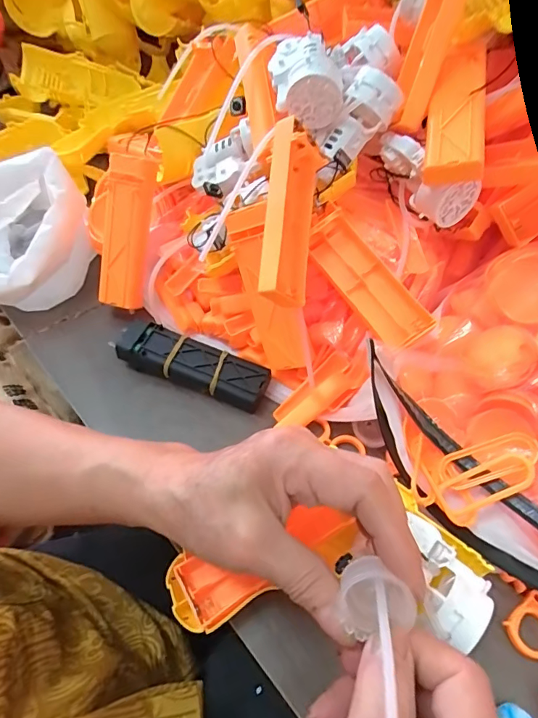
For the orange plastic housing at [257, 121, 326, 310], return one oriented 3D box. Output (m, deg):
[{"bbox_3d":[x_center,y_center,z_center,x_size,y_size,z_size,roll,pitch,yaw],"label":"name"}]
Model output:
[{"bbox_3d":[0.013,-0.084,0.274,0.027,0.041,0.102,6,77,4],"label":"orange plastic housing"}]

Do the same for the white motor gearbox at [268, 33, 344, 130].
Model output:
[{"bbox_3d":[0.022,-0.183,0.297,0.044,0.039,0.070,-2,56,-1],"label":"white motor gearbox"}]

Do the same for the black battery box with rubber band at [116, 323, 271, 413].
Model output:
[{"bbox_3d":[-0.053,0.004,0.323,0.106,0.021,0.032,19,58,13],"label":"black battery box with rubber band"}]

